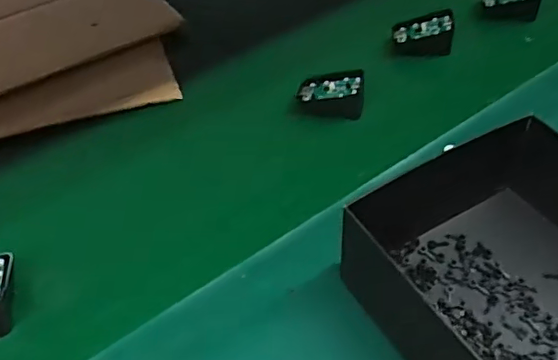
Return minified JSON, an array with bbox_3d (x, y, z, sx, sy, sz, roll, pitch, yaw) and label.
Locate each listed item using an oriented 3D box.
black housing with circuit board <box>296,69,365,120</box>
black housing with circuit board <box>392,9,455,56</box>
[{"bbox_3d":[0.054,-0.093,0.623,0.069,0.028,0.051,7,47,10],"label":"black housing with circuit board"},{"bbox_3d":[0.169,-0.174,0.702,0.068,0.040,0.051,0,46,4],"label":"black housing with circuit board"}]

